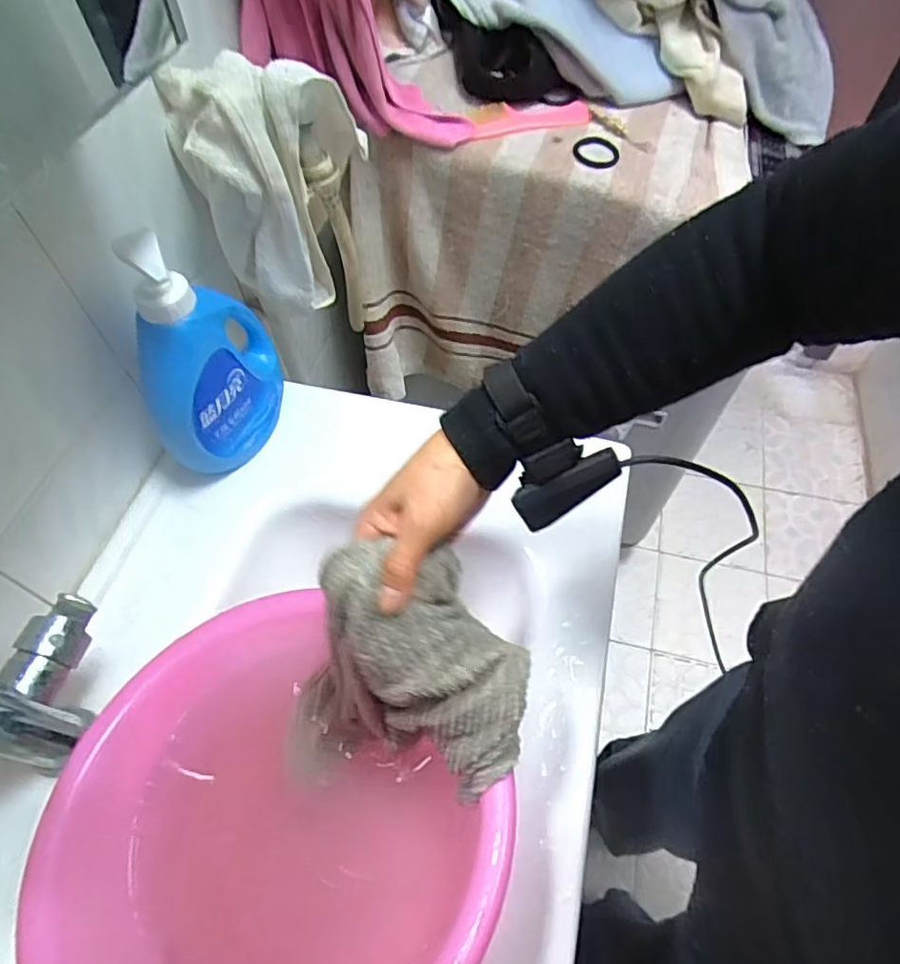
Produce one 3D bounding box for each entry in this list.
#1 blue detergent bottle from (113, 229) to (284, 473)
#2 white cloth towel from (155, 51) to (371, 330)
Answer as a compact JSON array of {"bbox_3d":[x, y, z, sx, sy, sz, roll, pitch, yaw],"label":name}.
[{"bbox_3d":[-0.223,-0.120,0.534,0.061,0.232,0.142,11,58,8],"label":"blue detergent bottle"},{"bbox_3d":[-0.162,-0.274,0.584,0.154,0.243,0.103,-18,59,-11],"label":"white cloth towel"}]

